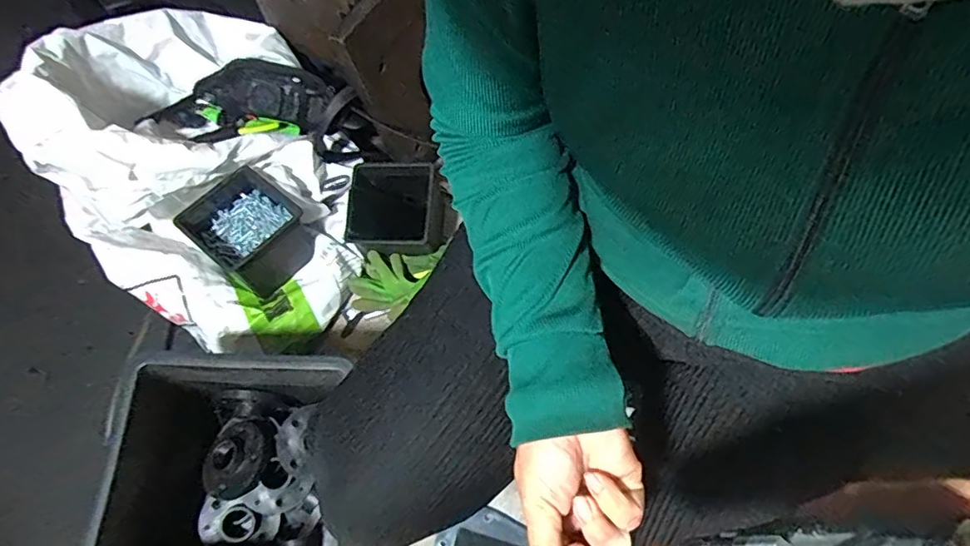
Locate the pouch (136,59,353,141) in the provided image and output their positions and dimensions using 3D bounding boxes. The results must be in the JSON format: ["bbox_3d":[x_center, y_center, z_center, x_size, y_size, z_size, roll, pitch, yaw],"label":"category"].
[{"bbox_3d":[-0.340,-0.242,0.808,0.276,0.070,0.116,-17,69,-5],"label":"pouch"}]

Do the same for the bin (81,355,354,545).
[{"bbox_3d":[-0.289,0.246,0.656,0.285,0.197,0.256,1,69,2],"label":"bin"}]

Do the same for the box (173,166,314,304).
[{"bbox_3d":[-0.336,-0.057,0.816,0.129,0.118,0.137,36,74,14],"label":"box"}]

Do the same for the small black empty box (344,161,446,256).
[{"bbox_3d":[-0.137,-0.091,0.864,0.132,0.111,0.133,1,69,2],"label":"small black empty box"}]

